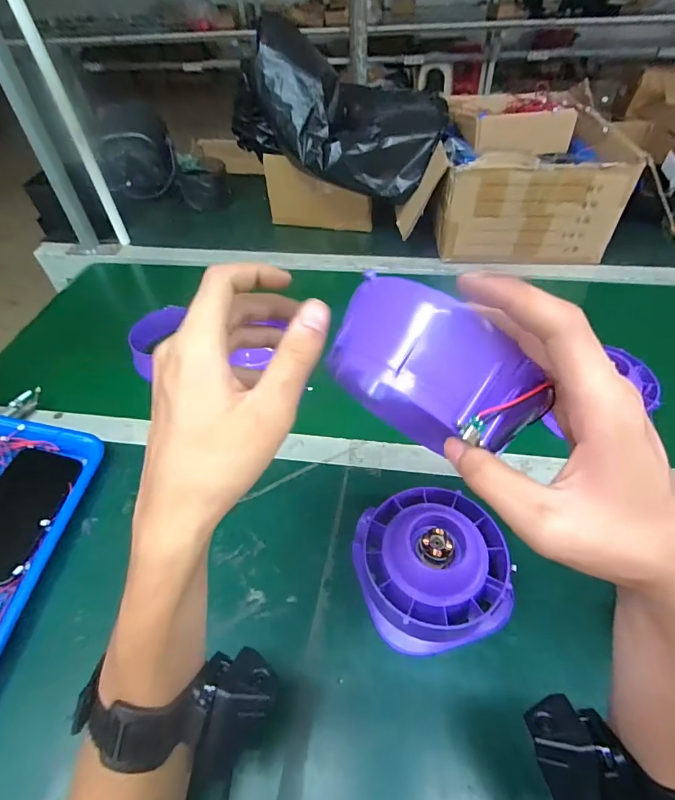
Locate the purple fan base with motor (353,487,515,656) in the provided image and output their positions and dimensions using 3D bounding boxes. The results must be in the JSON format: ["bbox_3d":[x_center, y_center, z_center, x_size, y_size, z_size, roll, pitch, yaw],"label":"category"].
[{"bbox_3d":[0.084,0.148,0.386,0.122,0.080,0.129,-1,48,2],"label":"purple fan base with motor"}]

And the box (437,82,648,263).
[{"bbox_3d":[0.355,-0.441,0.819,0.301,0.178,0.353,5,48,8],"label":"box"}]

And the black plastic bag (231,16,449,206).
[{"bbox_3d":[-0.025,-0.469,0.749,0.373,0.218,0.169,28,51,-4],"label":"black plastic bag"}]

